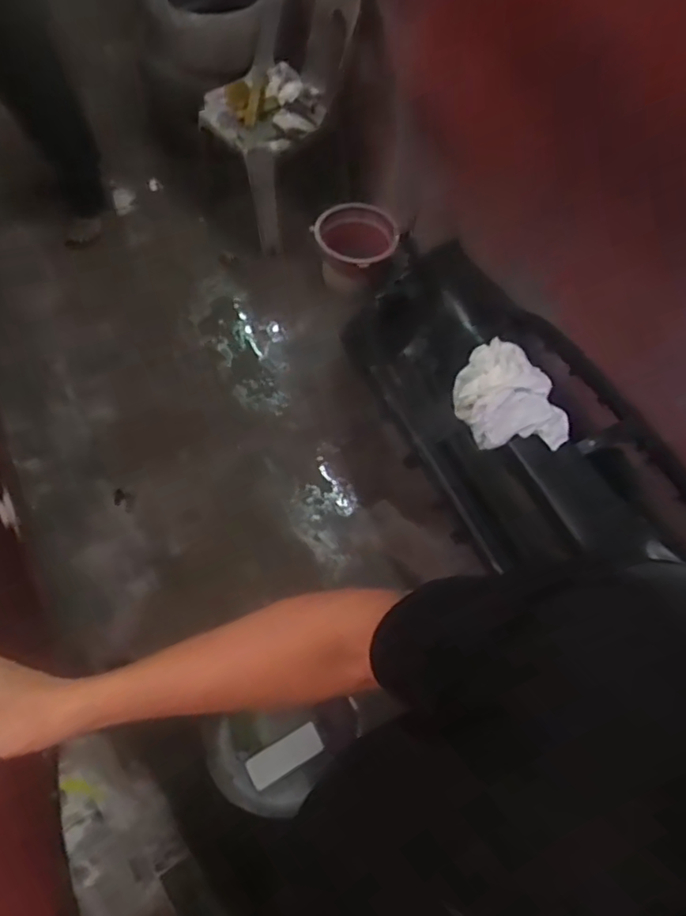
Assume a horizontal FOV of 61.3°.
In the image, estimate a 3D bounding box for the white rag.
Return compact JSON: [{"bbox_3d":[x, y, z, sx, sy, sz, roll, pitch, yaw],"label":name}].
[{"bbox_3d":[0.377,-0.128,1.328,0.163,0.135,0.303,-22,66,-15],"label":"white rag"}]

